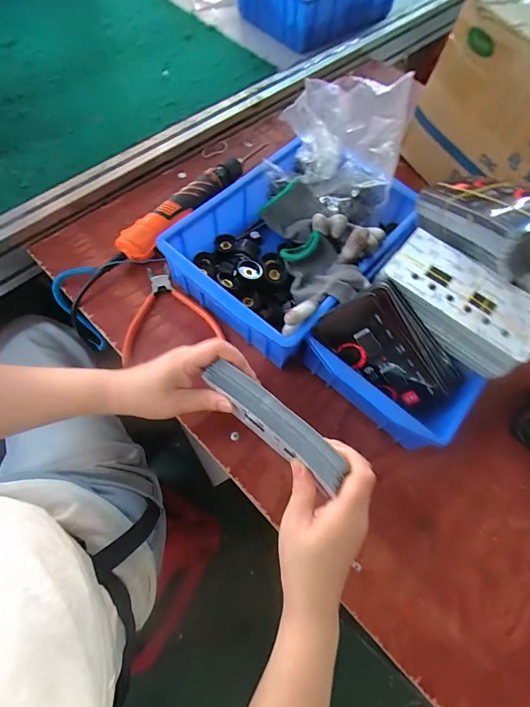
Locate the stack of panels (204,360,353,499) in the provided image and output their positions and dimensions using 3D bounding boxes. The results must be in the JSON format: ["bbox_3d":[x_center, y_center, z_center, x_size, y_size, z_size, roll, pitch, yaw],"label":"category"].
[{"bbox_3d":[0.006,0.064,0.321,0.145,0.045,0.030,39,69,14],"label":"stack of panels"}]

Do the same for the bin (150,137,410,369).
[{"bbox_3d":[0.038,-0.135,0.459,0.209,0.089,0.272,40,69,14],"label":"bin"}]

